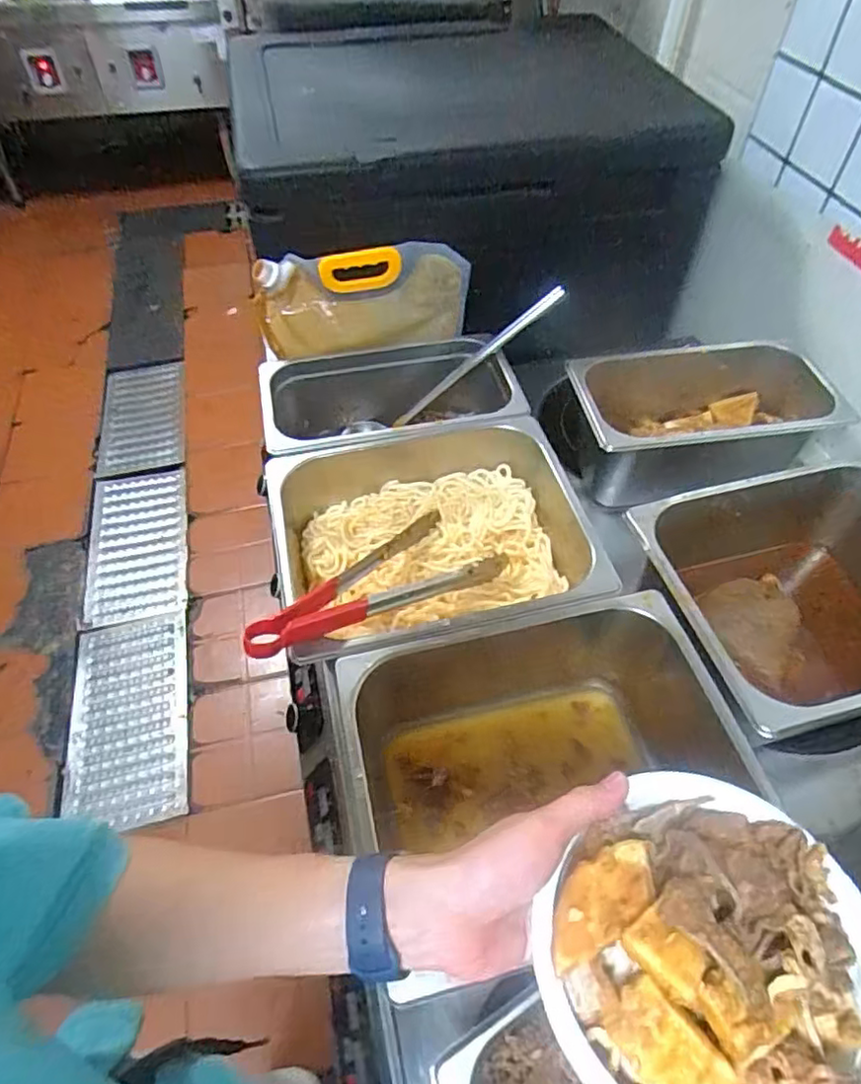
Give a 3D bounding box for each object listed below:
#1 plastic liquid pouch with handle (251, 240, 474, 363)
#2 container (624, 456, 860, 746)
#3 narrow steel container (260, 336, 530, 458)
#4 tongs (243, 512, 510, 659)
[{"bbox_3d":[-0.092,-0.317,0.841,0.286,0.145,0.059,-4,55,1],"label":"plastic liquid pouch with handle"},{"bbox_3d":[0.401,0.073,0.682,0.328,0.184,0.254,-15,55,-8],"label":"container"},{"bbox_3d":[-0.048,-0.166,0.827,0.306,0.125,0.177,-13,55,-6],"label":"narrow steel container"},{"bbox_3d":[-0.059,0.042,0.629,0.295,0.043,0.114,-23,53,-40],"label":"tongs"}]

